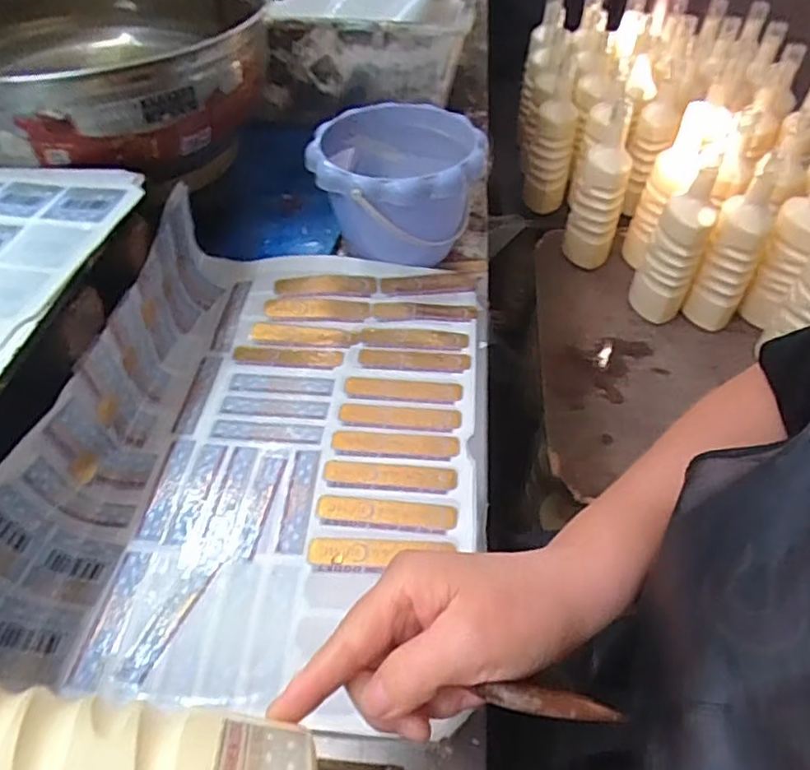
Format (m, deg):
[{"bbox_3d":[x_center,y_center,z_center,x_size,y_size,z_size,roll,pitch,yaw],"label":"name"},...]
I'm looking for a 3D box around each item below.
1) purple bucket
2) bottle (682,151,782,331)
[{"bbox_3d":[-0.008,-0.177,0.602,0.151,0.114,0.145,-1,47,-1],"label":"purple bucket"},{"bbox_3d":[0.476,-0.196,0.920,0.073,0.237,0.081,27,51,21],"label":"bottle"}]

